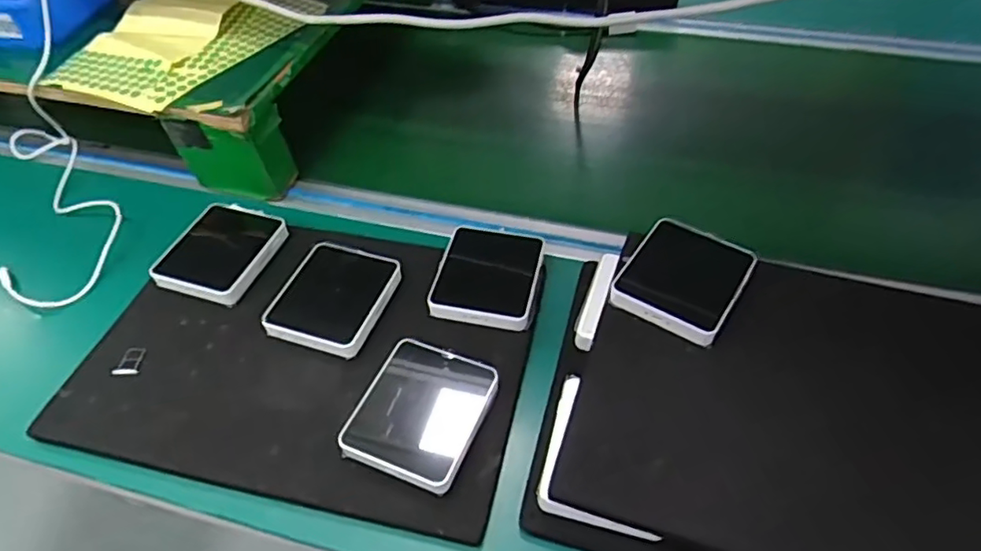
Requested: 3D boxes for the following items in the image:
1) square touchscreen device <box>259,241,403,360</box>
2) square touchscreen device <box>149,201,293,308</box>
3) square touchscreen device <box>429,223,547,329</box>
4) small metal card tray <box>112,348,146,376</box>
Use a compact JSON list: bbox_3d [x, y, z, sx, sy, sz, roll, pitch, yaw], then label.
[{"bbox_3d":[-0.133,0.018,0.514,0.086,0.017,0.103,14,52,13],"label":"square touchscreen device"},{"bbox_3d":[-0.248,-0.023,0.554,0.087,0.017,0.105,14,52,14],"label":"square touchscreen device"},{"bbox_3d":[-0.002,-0.002,0.528,0.088,0.017,0.108,8,51,9],"label":"square touchscreen device"},{"bbox_3d":[-0.291,0.069,0.486,0.020,0.004,0.027,-5,50,-2],"label":"small metal card tray"}]

